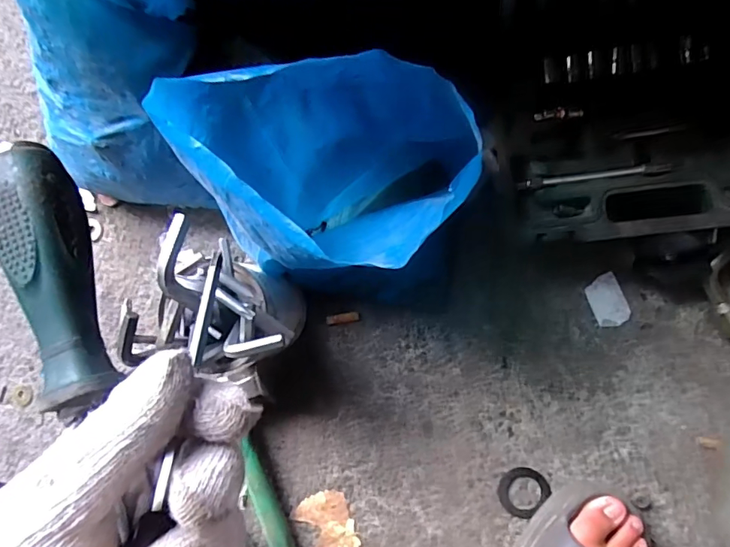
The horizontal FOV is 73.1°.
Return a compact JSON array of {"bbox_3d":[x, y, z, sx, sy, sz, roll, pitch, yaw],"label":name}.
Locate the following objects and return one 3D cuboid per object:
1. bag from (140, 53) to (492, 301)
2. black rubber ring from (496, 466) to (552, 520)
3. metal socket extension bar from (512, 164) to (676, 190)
[{"bbox_3d":[-0.031,-0.069,0.455,0.225,0.247,0.147,10,89,9],"label":"bag"},{"bbox_3d":[0.171,0.237,0.538,0.048,0.004,0.053,41,94,8],"label":"black rubber ring"},{"bbox_3d":[0.217,-0.091,0.464,0.143,0.012,0.012,-7,86,7],"label":"metal socket extension bar"}]

